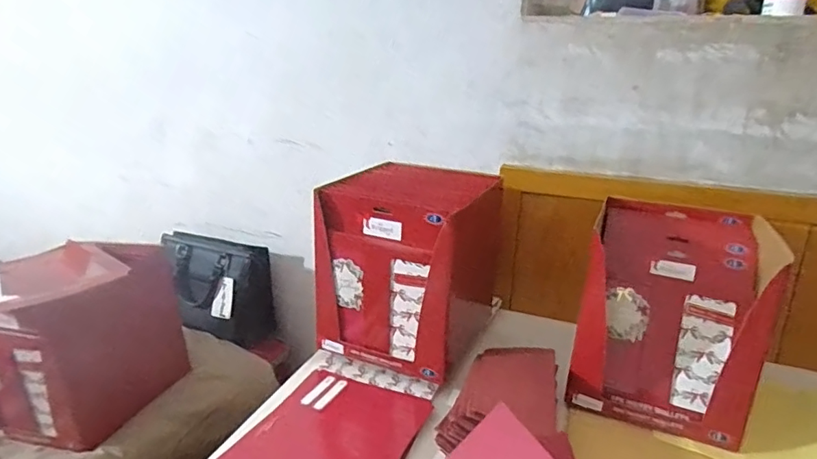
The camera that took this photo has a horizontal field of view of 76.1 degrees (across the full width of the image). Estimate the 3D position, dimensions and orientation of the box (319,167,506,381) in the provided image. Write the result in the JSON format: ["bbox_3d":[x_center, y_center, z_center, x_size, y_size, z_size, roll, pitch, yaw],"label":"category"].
[{"bbox_3d":[0.006,0.048,0.789,0.208,0.240,0.232,9,18,22],"label":"box"}]

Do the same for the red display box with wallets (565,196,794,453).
[{"bbox_3d":[0.357,0.112,0.717,0.212,0.229,0.256,11,19,26],"label":"red display box with wallets"}]

